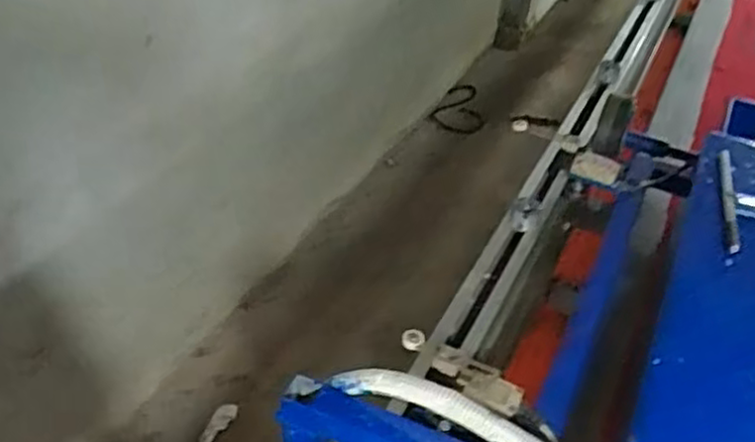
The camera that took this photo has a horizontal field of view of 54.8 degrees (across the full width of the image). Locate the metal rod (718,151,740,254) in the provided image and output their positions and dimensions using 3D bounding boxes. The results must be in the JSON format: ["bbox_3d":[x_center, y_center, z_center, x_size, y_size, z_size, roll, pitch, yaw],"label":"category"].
[{"bbox_3d":[0.360,-0.025,0.749,0.013,0.016,0.181,12,38,12],"label":"metal rod"}]

